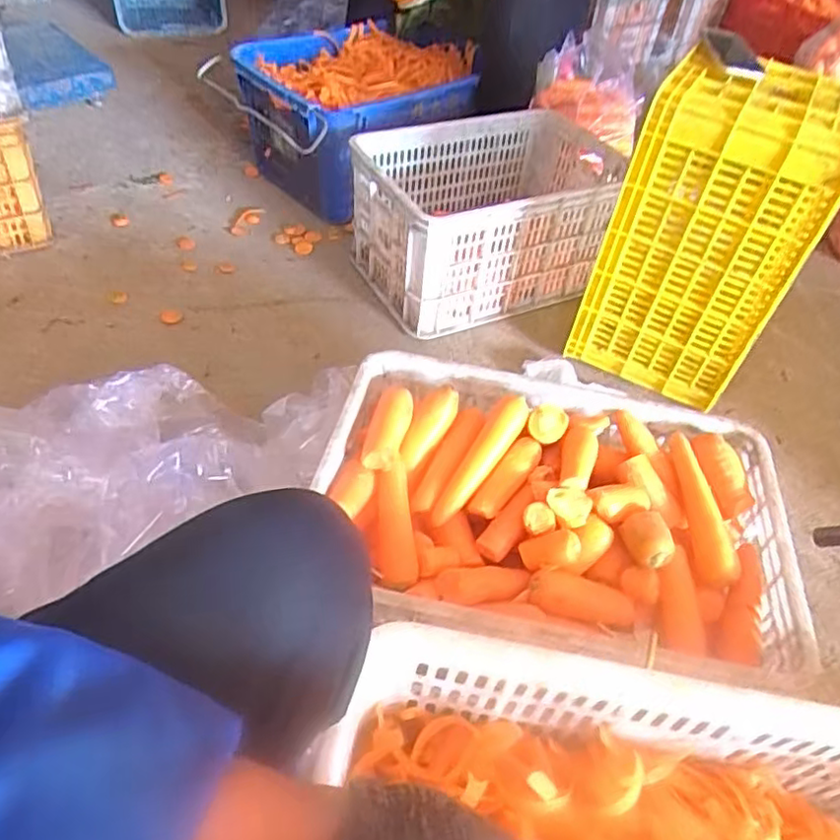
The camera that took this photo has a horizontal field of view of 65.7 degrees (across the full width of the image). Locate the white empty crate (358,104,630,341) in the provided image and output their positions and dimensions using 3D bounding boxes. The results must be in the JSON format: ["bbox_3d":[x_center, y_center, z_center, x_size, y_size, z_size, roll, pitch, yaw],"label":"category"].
[{"bbox_3d":[0.173,-0.438,1.399,0.588,0.265,0.337,-17,51,-20],"label":"white empty crate"}]

